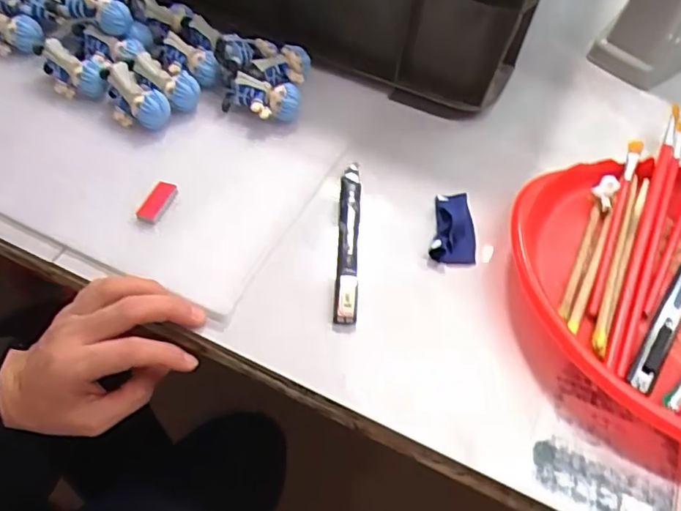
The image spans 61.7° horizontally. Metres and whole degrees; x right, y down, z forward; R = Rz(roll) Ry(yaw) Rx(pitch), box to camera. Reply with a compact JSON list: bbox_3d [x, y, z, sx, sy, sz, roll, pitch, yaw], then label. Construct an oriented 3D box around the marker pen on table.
[{"bbox_3d":[0.006,-0.013,0.398,0.015,0.011,0.133,4,53,-2],"label":"marker pen on table"}]

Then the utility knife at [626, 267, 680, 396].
[{"bbox_3d":[0.214,0.038,0.367,0.016,0.014,0.145,34,58,19],"label":"utility knife"}]

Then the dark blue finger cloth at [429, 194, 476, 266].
[{"bbox_3d":[0.083,-0.022,0.414,0.032,0.017,0.063,8,53,1],"label":"dark blue finger cloth"}]

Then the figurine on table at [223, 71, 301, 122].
[{"bbox_3d":[-0.065,-0.125,0.458,0.063,0.028,0.030,5,53,-1],"label":"figurine on table"}]

